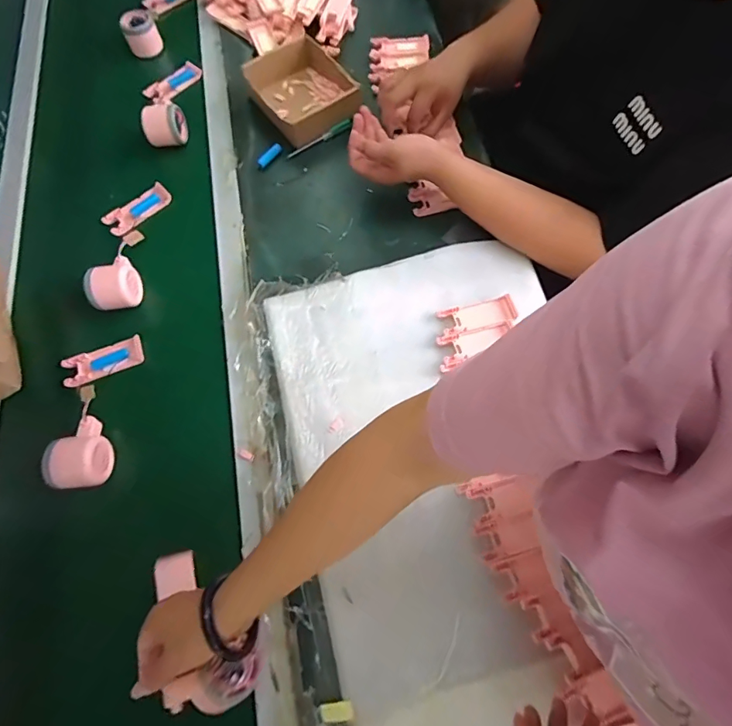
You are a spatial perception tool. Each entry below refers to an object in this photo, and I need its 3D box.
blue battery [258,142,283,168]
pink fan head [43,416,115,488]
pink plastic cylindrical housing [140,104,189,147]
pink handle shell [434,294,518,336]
[{"bbox_3d":[-0.157,-0.341,0.733,0.015,0.014,0.049,37,75,13],"label":"blue battery"},{"bbox_3d":[-0.336,0.105,0.531,0.061,0.050,0.086,-6,70,-1],"label":"pink fan head"},{"bbox_3d":[-0.330,-0.391,0.734,0.066,0.057,0.068,-15,70,-4],"label":"pink plastic cylindrical housing"},{"bbox_3d":[0.153,-0.066,0.606,0.104,0.009,0.039,-15,70,-4],"label":"pink handle shell"}]

